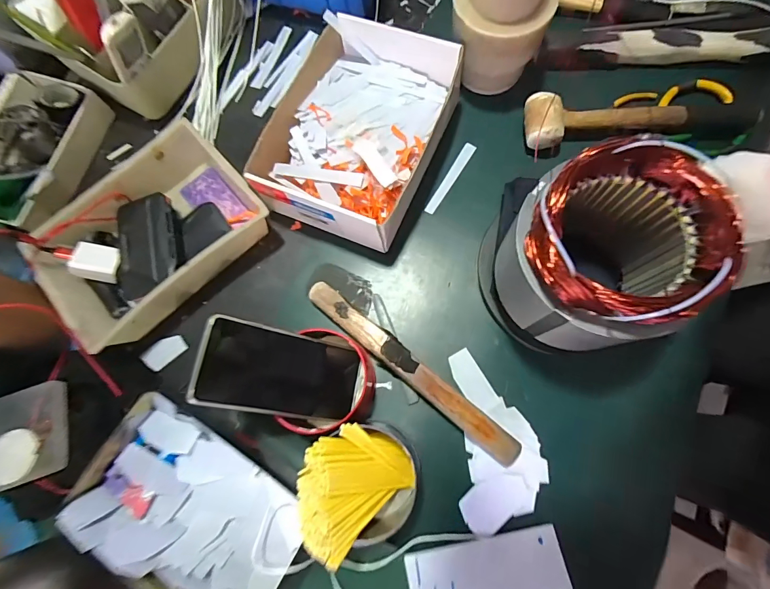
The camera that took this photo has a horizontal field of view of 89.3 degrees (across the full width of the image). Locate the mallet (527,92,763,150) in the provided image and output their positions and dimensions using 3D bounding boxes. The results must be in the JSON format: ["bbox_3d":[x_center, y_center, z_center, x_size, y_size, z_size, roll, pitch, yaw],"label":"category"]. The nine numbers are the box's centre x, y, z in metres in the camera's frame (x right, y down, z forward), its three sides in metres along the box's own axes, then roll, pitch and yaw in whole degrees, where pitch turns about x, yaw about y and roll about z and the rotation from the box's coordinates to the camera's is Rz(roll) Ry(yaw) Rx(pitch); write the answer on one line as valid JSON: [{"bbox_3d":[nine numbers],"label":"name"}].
[{"bbox_3d":[0.302,-0.214,0.477,0.259,0.049,0.057,-4,76,2],"label":"mallet"}]

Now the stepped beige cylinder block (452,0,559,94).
[{"bbox_3d":[0.131,-0.314,0.453,0.108,0.156,0.090,7,77,5],"label":"stepped beige cylinder block"}]

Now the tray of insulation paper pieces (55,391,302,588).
[{"bbox_3d":[-0.190,0.209,0.381,0.225,0.047,0.141,33,81,10],"label":"tray of insulation paper pieces"}]

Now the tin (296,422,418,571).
[{"bbox_3d":[-0.022,0.178,0.365,0.098,0.086,0.109,-9,76,1],"label":"tin"}]

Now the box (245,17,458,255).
[{"bbox_3d":[-0.035,-0.199,0.474,0.196,0.073,0.245,23,79,6],"label":"box"}]

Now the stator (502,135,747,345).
[{"bbox_3d":[0.178,-0.032,0.354,0.136,0.163,0.135,0,78,2],"label":"stator"}]

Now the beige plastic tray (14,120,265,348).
[{"bbox_3d":[-0.279,-0.074,0.470,0.247,0.057,0.172,-39,78,-6],"label":"beige plastic tray"}]

